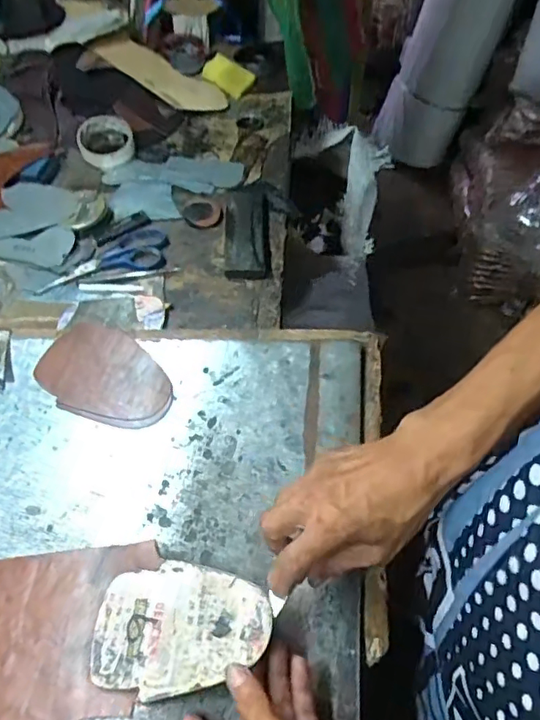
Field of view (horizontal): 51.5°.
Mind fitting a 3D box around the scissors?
[{"bbox_3d":[-0.218,-0.132,0.732,0.171,0.011,0.074,-14,56,-7],"label":"scissors"}]

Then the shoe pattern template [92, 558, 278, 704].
[{"bbox_3d":[-0.073,0.209,0.435,0.151,0.004,0.095,-2,55,28],"label":"shoe pattern template"}]

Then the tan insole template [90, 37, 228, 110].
[{"bbox_3d":[-0.183,-0.485,0.957,0.225,0.014,0.100,30,54,-3],"label":"tan insole template"}]

